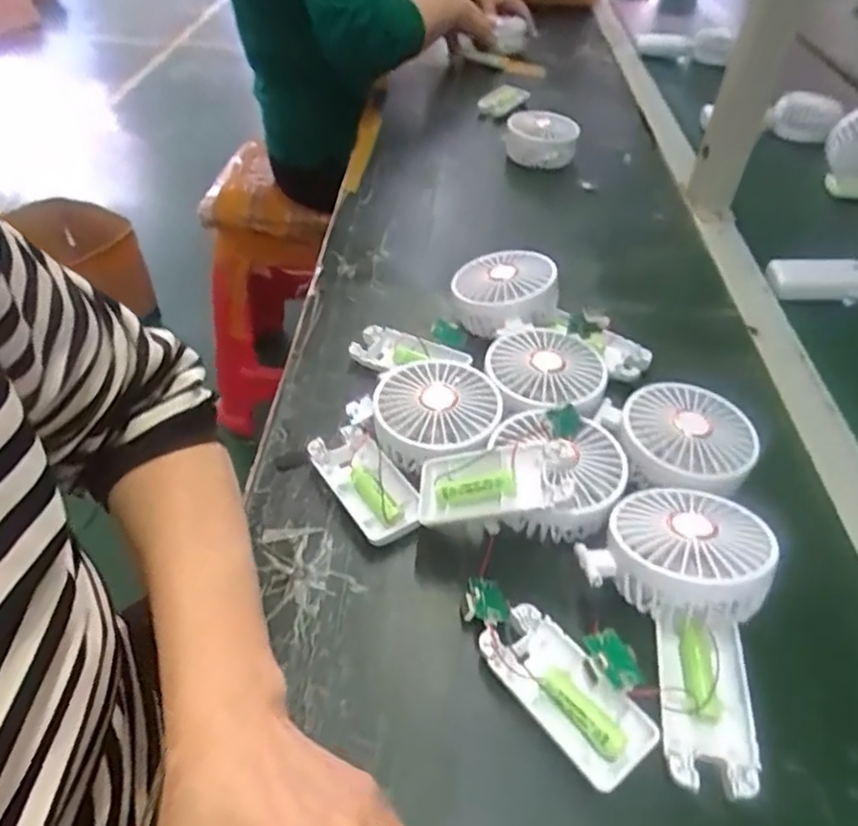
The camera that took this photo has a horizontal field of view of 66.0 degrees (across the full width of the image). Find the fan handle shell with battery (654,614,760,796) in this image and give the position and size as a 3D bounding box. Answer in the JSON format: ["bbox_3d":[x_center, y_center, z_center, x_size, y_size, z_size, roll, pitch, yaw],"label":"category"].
[{"bbox_3d":[0.141,0.145,0.335,0.047,0.017,0.082,11,45,9],"label":"fan handle shell with battery"}]

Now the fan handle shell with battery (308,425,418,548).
[{"bbox_3d":[-0.041,0.047,0.436,0.043,0.017,0.097,-23,50,-24],"label":"fan handle shell with battery"}]

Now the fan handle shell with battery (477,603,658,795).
[{"bbox_3d":[0.070,0.144,0.343,0.046,0.015,0.093,-30,53,-29],"label":"fan handle shell with battery"}]

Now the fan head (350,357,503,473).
[{"bbox_3d":[0.005,0.005,0.457,0.085,0.044,0.096,-32,54,-30],"label":"fan head"}]

